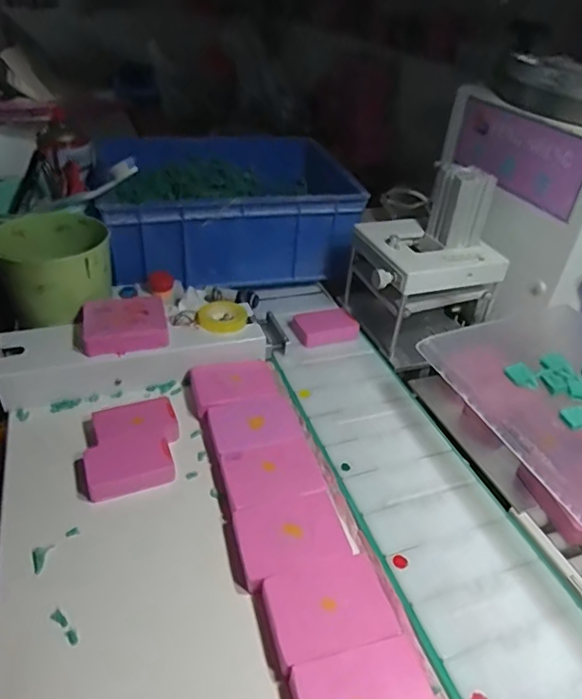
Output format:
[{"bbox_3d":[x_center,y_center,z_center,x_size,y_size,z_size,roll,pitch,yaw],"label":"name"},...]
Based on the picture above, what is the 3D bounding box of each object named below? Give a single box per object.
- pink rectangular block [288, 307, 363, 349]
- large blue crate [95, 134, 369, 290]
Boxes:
[{"bbox_3d":[0.040,-0.024,0.606,0.076,0.022,0.042,-9,39,-18],"label":"pink rectangular block"},{"bbox_3d":[-0.087,-0.205,0.756,0.340,0.123,0.269,-8,38,-17],"label":"large blue crate"}]

